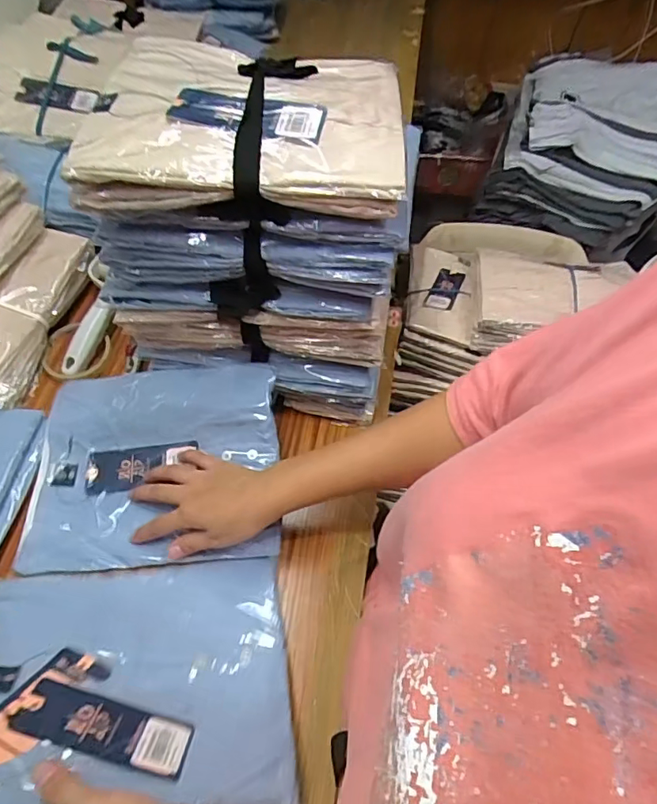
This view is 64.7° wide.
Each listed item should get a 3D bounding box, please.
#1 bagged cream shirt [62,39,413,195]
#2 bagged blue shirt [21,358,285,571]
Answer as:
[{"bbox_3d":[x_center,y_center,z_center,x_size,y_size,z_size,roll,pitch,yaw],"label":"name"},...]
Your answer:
[{"bbox_3d":[-0.063,-0.240,0.423,0.244,0.022,0.190,3,55,0],"label":"bagged cream shirt"},{"bbox_3d":[-0.182,0.065,0.540,0.253,0.027,0.203,-5,69,5],"label":"bagged blue shirt"}]

